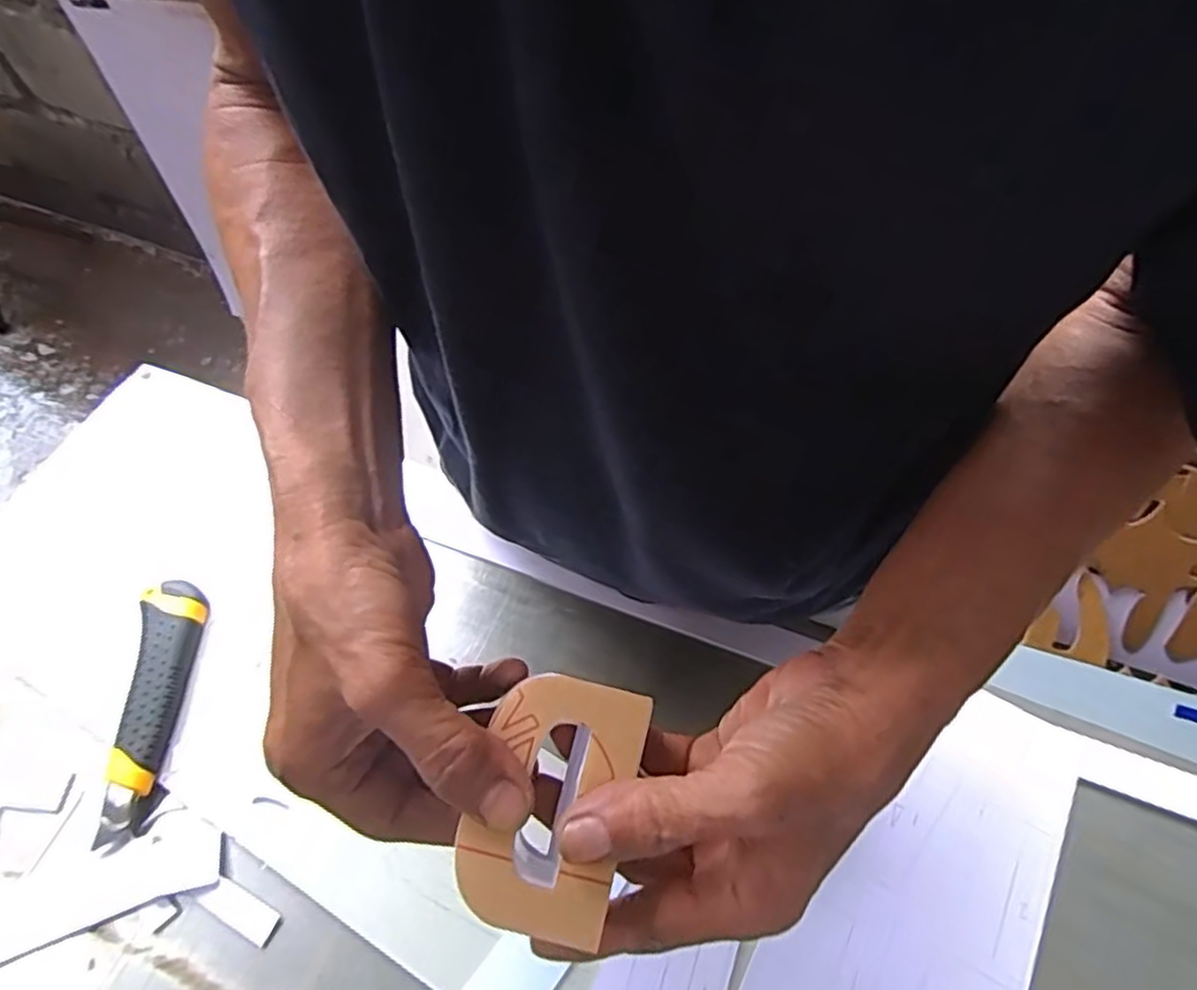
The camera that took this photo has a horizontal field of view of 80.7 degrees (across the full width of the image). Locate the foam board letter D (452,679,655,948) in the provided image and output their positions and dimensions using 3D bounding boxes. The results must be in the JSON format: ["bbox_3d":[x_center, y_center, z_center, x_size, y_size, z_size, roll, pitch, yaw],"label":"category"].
[{"bbox_3d":[-0.017,0.110,0.262,0.051,0.043,0.082,14,75,1],"label":"foam board letter D"}]

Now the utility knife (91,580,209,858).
[{"bbox_3d":[-0.289,0.137,0.454,0.034,0.019,0.162,-1,62,-1],"label":"utility knife"}]

